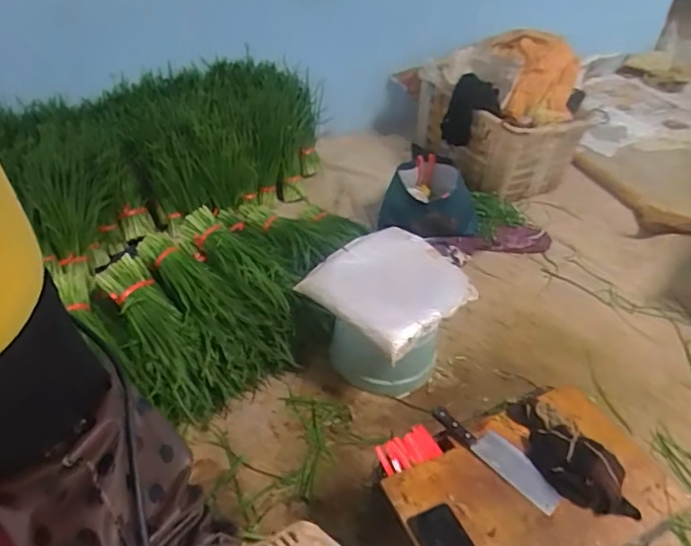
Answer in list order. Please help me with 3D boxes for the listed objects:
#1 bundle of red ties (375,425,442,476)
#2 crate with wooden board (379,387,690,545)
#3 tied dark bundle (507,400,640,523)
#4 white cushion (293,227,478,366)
[{"bbox_3d":[0.115,0.333,1.047,0.104,0.023,0.069,-15,44,-20],"label":"bundle of red ties"},{"bbox_3d":[0.331,0.461,1.057,0.498,0.239,0.327,-21,45,-27],"label":"crate with wooden board"},{"bbox_3d":[0.402,0.326,1.012,0.121,0.054,0.260,-24,48,-27],"label":"tied dark bundle"},{"bbox_3d":[0.113,0.019,1.362,0.339,0.075,0.322,-39,62,-22],"label":"white cushion"}]

